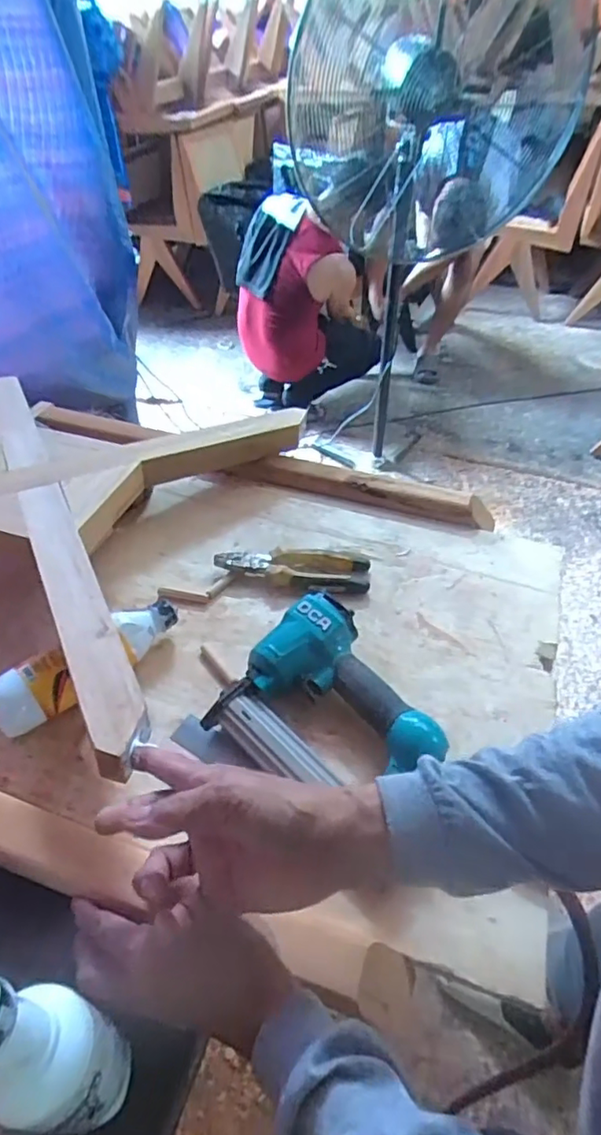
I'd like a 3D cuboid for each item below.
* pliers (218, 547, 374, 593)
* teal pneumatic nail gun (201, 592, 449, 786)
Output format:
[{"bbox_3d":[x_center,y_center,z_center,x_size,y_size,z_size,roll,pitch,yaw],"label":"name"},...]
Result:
[{"bbox_3d":[-0.009,0.000,0.678,0.175,0.023,0.061,6,45,4],"label":"pliers"},{"bbox_3d":[0.033,0.126,0.523,0.179,0.062,0.155,29,51,25],"label":"teal pneumatic nail gun"}]

